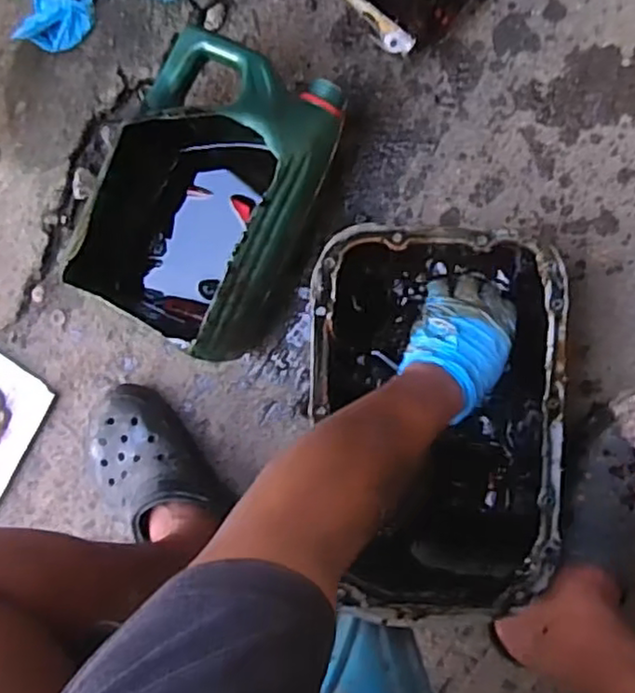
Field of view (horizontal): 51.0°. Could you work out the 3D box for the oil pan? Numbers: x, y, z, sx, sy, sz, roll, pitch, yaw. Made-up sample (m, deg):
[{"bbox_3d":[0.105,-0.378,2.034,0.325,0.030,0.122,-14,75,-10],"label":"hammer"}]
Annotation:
[{"bbox_3d":[0.106,0.065,0.602,0.205,0.111,0.327,1,96,7],"label":"oil pan"}]

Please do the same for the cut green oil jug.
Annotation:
[{"bbox_3d":[-0.099,-0.142,0.637,0.180,0.125,0.269,26,96,5],"label":"cut green oil jug"}]

